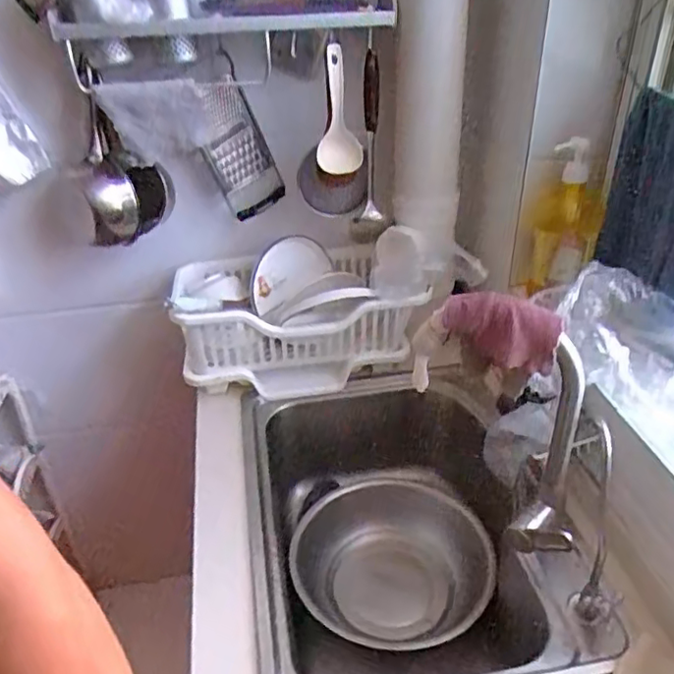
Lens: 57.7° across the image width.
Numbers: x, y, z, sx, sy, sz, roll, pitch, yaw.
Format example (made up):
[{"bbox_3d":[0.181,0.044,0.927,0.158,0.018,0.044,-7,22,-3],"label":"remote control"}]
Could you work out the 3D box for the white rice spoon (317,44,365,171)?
[{"bbox_3d":[0.004,-0.377,1.029,0.074,0.197,0.052,0,12,3],"label":"white rice spoon"}]

